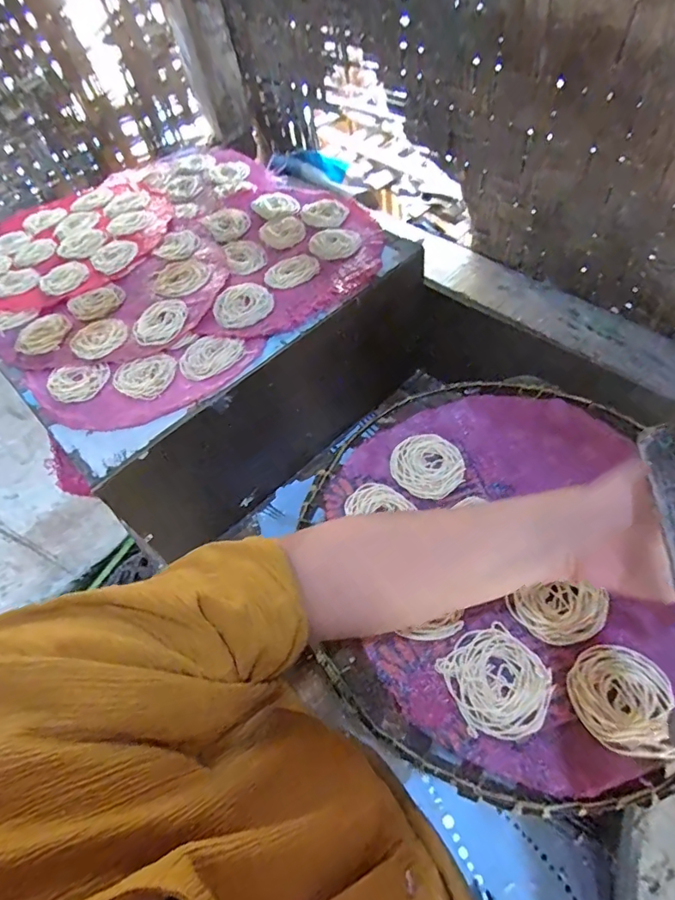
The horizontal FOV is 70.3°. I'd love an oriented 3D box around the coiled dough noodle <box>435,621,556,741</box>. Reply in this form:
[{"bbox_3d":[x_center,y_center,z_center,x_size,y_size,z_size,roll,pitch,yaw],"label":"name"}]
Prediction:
[{"bbox_3d":[0.125,0.180,0.374,0.075,0.008,0.075,-22,59,-9],"label":"coiled dough noodle"}]

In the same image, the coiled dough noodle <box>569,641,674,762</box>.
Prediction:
[{"bbox_3d":[0.212,0.182,0.357,0.065,0.022,0.075,17,61,15],"label":"coiled dough noodle"}]

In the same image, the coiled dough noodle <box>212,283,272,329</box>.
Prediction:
[{"bbox_3d":[-0.122,-0.189,0.622,0.072,0.004,0.077,-2,58,4],"label":"coiled dough noodle"}]

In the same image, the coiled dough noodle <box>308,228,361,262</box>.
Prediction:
[{"bbox_3d":[-0.004,-0.293,0.680,0.072,0.006,0.066,3,58,7],"label":"coiled dough noodle"}]

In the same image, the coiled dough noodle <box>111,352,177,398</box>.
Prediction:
[{"bbox_3d":[-0.233,-0.090,0.572,0.077,0.004,0.066,-3,58,3],"label":"coiled dough noodle"}]

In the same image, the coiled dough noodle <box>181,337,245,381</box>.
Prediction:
[{"bbox_3d":[-0.153,-0.115,0.581,0.077,0.006,0.062,-29,60,-13],"label":"coiled dough noodle"}]

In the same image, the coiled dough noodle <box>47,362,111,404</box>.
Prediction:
[{"bbox_3d":[-0.311,-0.081,0.576,0.068,0.008,0.056,-9,58,-1],"label":"coiled dough noodle"}]

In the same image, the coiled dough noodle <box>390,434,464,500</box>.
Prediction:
[{"bbox_3d":[0.092,0.016,0.494,0.071,0.009,0.069,-2,58,4],"label":"coiled dough noodle"}]

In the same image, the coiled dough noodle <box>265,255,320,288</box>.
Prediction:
[{"bbox_3d":[-0.062,-0.243,0.653,0.077,0.006,0.058,-27,60,-12],"label":"coiled dough noodle"}]

